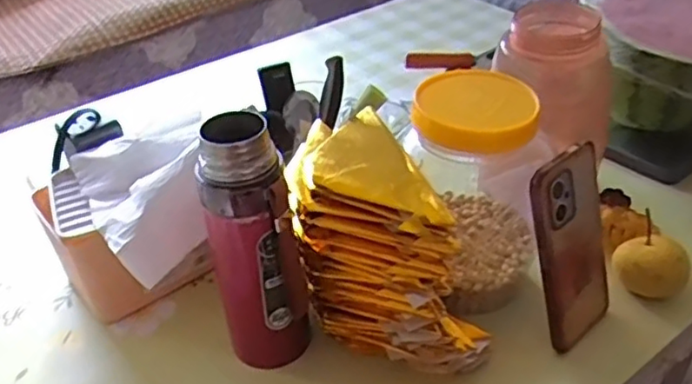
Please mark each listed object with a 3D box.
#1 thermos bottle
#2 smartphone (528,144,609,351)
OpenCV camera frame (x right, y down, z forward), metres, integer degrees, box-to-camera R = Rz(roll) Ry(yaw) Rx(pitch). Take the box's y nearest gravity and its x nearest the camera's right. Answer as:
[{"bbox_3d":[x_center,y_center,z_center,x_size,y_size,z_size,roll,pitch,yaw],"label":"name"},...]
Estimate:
[{"bbox_3d":[-0.068,0.044,0.486,0.066,0.206,0.053,-13,37,-12],"label":"thermos bottle"},{"bbox_3d":[0.182,0.046,0.508,0.072,0.168,0.012,-29,30,-26],"label":"smartphone"}]

